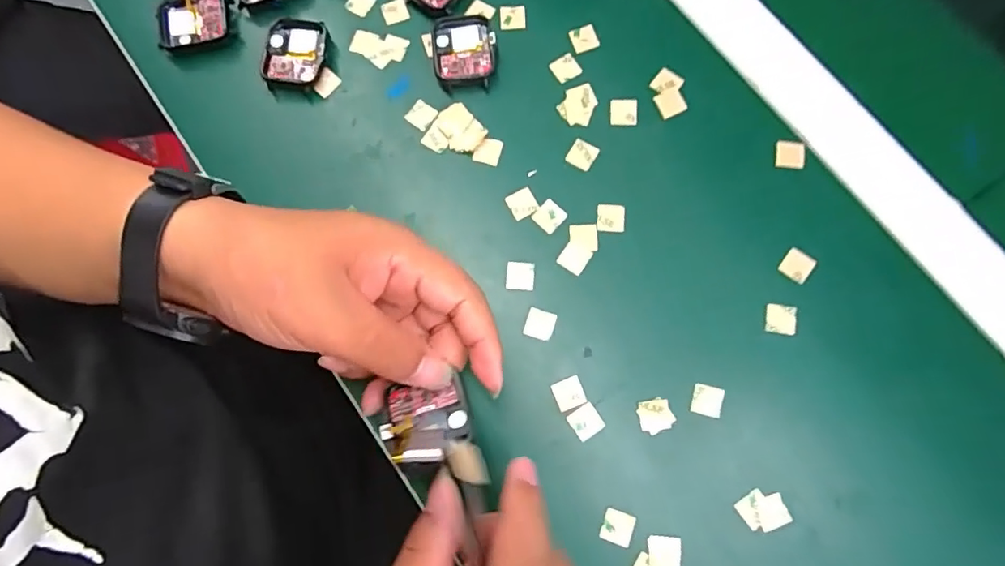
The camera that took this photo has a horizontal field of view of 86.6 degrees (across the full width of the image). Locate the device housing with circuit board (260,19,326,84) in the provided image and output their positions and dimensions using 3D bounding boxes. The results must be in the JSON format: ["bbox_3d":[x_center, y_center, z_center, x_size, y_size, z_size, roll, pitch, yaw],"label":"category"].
[{"bbox_3d":[-0.129,-0.141,0.330,0.035,0.011,0.041,7,79,1],"label":"device housing with circuit board"}]

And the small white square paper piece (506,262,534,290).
[{"bbox_3d":[0.010,-0.004,0.302,0.016,0.004,0.016,4,79,1],"label":"small white square paper piece"}]

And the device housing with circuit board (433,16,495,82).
[{"bbox_3d":[-0.024,-0.143,0.328,0.036,0.009,0.043,-3,79,0],"label":"device housing with circuit board"}]

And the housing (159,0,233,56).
[{"bbox_3d":[-0.195,-0.164,0.340,0.045,0.016,0.039,-7,79,-1],"label":"housing"}]

